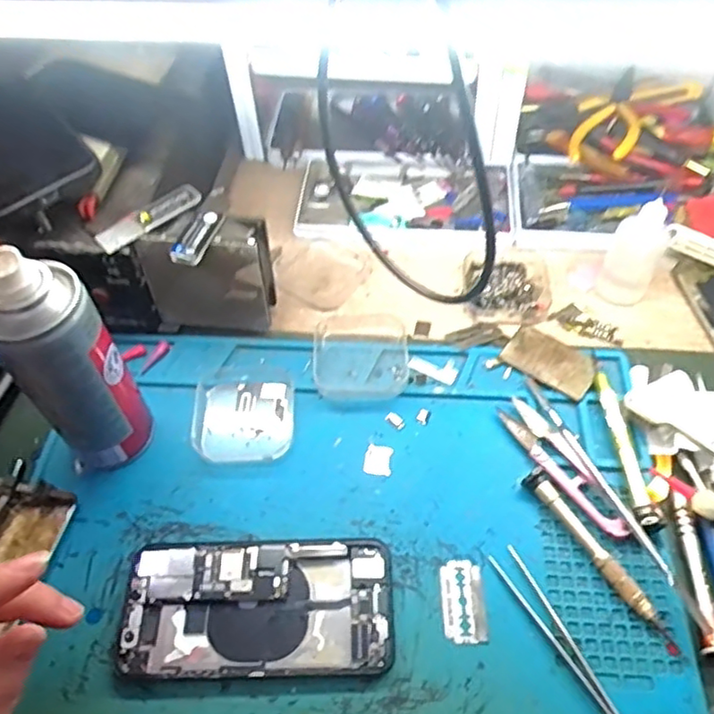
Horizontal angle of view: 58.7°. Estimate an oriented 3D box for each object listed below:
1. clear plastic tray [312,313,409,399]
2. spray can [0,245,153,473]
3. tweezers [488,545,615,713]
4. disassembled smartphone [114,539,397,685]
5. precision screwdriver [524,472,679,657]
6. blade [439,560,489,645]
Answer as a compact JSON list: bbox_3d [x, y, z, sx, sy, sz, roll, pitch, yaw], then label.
[{"bbox_3d":[0.002,-0.003,0.439,0.062,0.011,0.069,-2,54,0],"label":"clear plastic tray"},{"bbox_3d":[-0.152,0.007,0.340,0.049,0.148,0.054,37,63,25],"label":"spray can"},{"bbox_3d":[0.111,0.155,0.317,0.016,0.008,0.133,-24,56,-15],"label":"tweezers"},{"bbox_3d":[-0.053,0.132,0.335,0.141,0.009,0.068,-2,54,0],"label":"disassembled smartphone"},{"bbox_3d":[0.133,0.106,0.345,0.016,0.014,0.110,-28,58,-18],"label":"precision screwdriver"},{"bbox_3d":[0.057,0.130,0.339,0.023,0.004,0.042,-2,54,1],"label":"blade"}]

